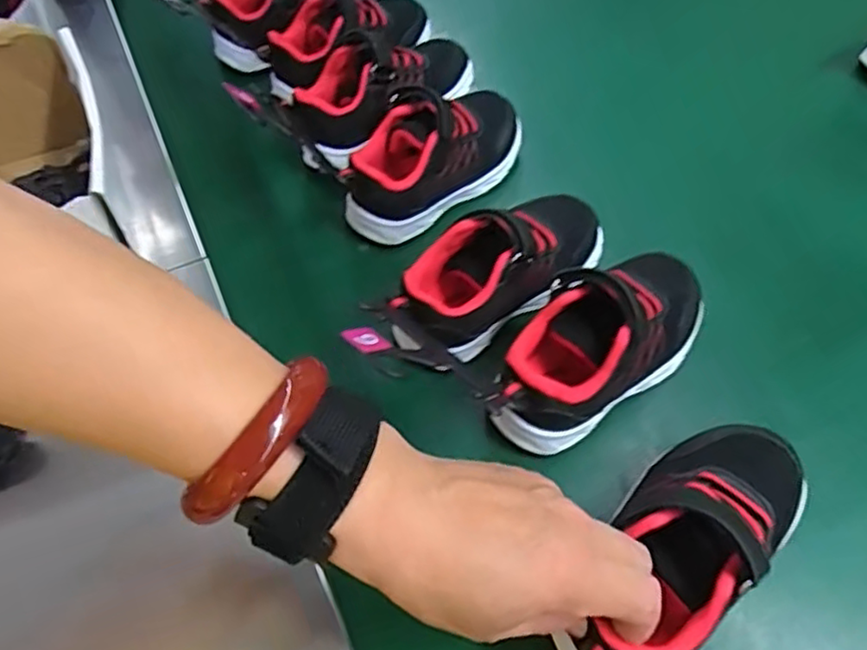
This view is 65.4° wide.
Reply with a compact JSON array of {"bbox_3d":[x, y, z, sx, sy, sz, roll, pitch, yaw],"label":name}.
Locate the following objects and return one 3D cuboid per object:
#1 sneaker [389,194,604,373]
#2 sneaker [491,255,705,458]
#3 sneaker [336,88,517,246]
[{"bbox_3d":[0.039,-0.038,0.411,0.151,0.066,0.057,-35,61,-19],"label":"sneaker"},{"bbox_3d":[0.093,0.012,0.386,0.158,0.075,0.058,-33,60,-19],"label":"sneaker"},{"bbox_3d":[-0.001,-0.122,0.474,0.155,0.064,0.060,-36,61,-20],"label":"sneaker"}]

